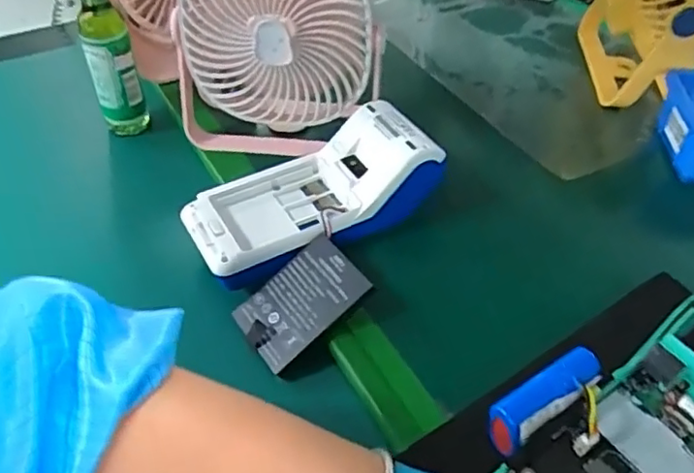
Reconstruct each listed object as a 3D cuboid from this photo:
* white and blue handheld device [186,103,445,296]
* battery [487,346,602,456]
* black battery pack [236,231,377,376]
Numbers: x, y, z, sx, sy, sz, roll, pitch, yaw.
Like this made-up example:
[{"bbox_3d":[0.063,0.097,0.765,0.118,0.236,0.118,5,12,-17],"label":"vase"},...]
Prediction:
[{"bbox_3d":[-0.027,-0.035,0.455,0.181,0.052,0.088,-26,52,-22],"label":"white and blue handheld device"},{"bbox_3d":[0.108,0.087,0.334,0.071,0.021,0.022,-23,55,-26],"label":"battery"},{"bbox_3d":[-0.031,0.044,0.416,0.084,0.011,0.055,-42,60,-4],"label":"black battery pack"}]

